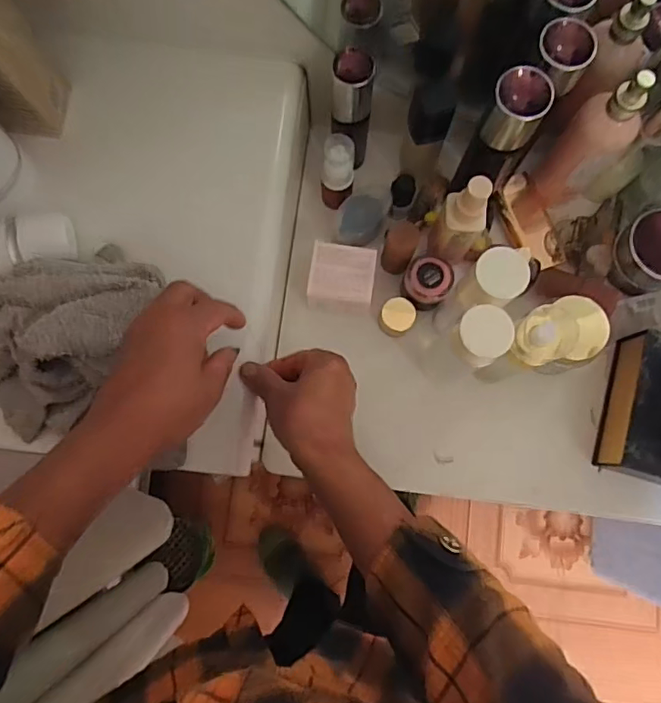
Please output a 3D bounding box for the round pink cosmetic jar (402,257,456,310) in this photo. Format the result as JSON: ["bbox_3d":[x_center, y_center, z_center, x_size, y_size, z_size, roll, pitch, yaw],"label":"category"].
[{"bbox_3d":[0.096,-0.067,0.537,0.046,0.034,0.046,0,80,0],"label":"round pink cosmetic jar"}]

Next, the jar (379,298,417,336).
[{"bbox_3d":[0.067,-0.035,0.543,0.033,0.021,0.035,21,81,4],"label":"jar"}]

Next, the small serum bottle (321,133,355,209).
[{"bbox_3d":[0.007,-0.176,0.536,0.031,0.085,0.033,5,80,1],"label":"small serum bottle"}]

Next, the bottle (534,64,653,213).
[{"bbox_3d":[0.241,-0.190,0.500,0.057,0.163,0.049,39,82,6],"label":"bottle"}]

